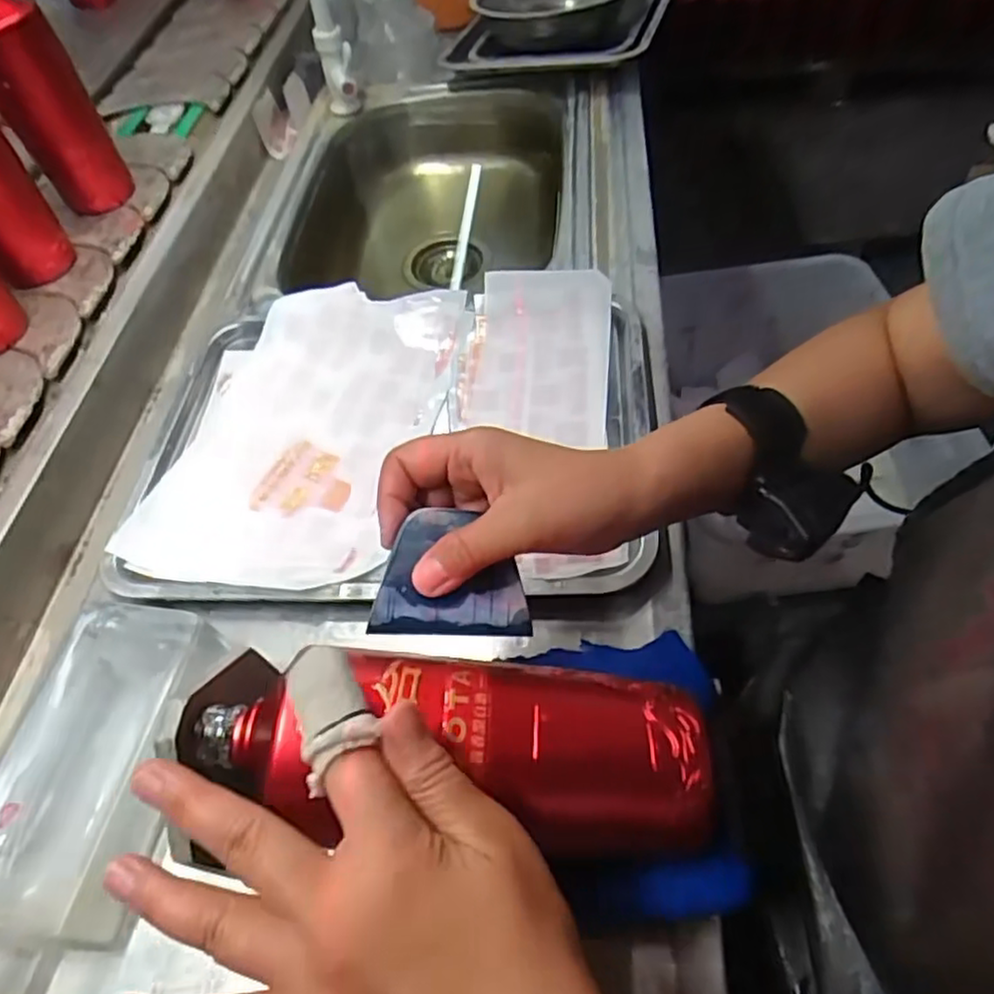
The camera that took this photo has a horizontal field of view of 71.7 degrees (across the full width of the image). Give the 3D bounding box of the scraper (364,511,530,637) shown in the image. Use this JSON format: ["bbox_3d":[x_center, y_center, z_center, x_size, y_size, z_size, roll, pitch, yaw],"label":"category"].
[{"bbox_3d":[-0.020,0.037,0.329,0.074,0.004,0.057,4,77,-16],"label":"scraper"}]

